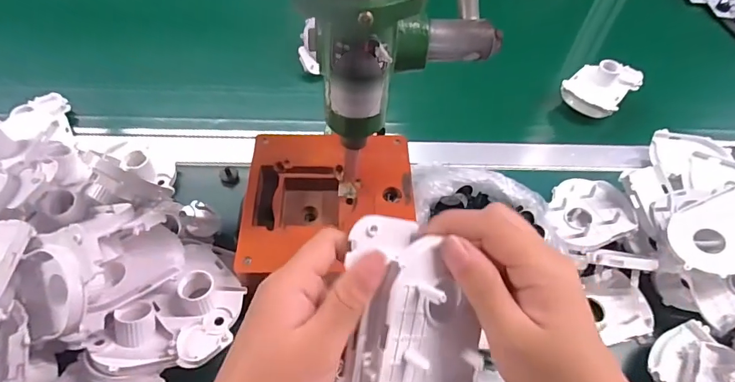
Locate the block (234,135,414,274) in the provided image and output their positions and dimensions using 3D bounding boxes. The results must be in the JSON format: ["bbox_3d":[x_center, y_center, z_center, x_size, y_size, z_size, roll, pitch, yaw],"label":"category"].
[{"bbox_3d":[-0.035,0.010,0.417,0.150,0.041,0.147,1,53,-4],"label":"block"}]

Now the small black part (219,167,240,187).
[{"bbox_3d":[-0.154,-0.016,0.498,0.020,0.014,0.018,-13,55,-14],"label":"small black part"}]

